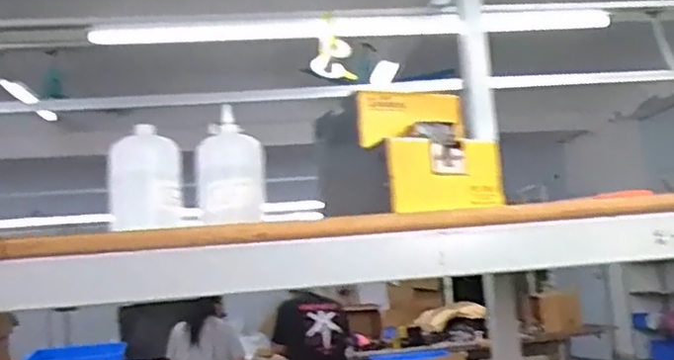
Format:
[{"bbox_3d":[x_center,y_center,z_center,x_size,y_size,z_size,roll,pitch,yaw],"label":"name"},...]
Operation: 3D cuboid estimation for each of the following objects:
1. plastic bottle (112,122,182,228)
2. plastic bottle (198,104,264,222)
[{"bbox_3d":[-0.269,-0.001,0.947,0.098,0.130,0.088,-3,-8,-14],"label":"plastic bottle"},{"bbox_3d":[-0.158,-0.023,0.991,0.098,0.158,0.090,-3,-8,-9],"label":"plastic bottle"}]

